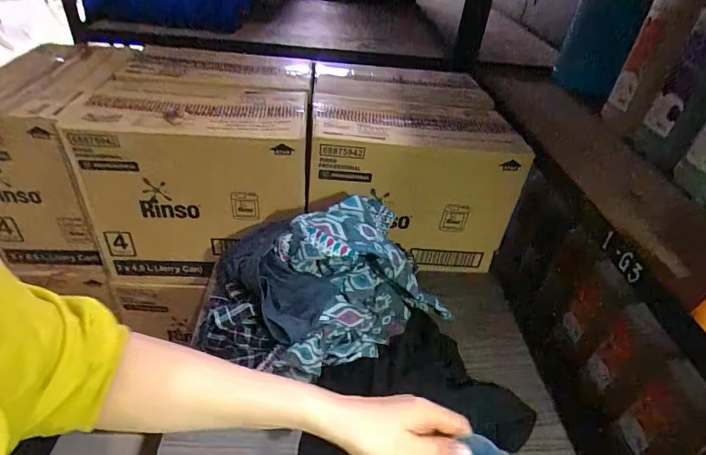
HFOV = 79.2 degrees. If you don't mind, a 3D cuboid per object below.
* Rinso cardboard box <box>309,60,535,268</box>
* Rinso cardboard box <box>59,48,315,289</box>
[{"bbox_3d":[0.103,-0.157,0.960,0.383,0.280,0.417,3,38,-6],"label":"Rinso cardboard box"},{"bbox_3d":[-0.296,-0.139,0.906,0.392,0.339,0.354,4,38,-5],"label":"Rinso cardboard box"}]

